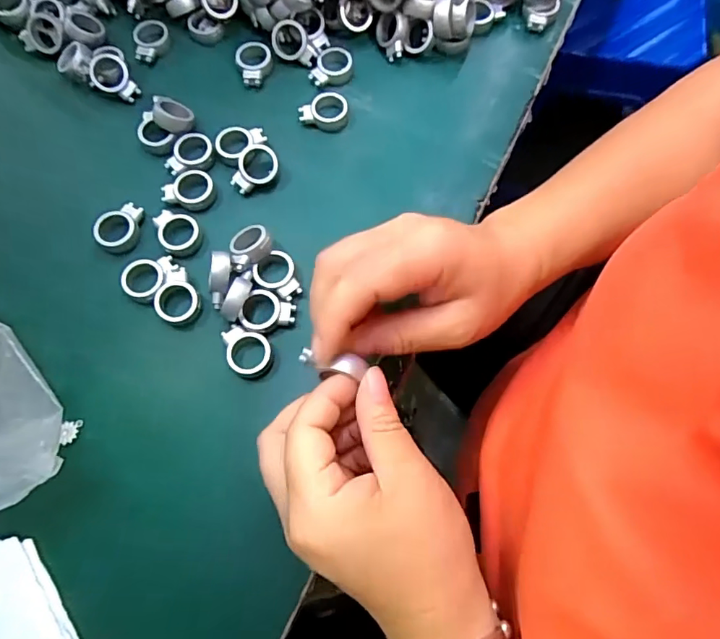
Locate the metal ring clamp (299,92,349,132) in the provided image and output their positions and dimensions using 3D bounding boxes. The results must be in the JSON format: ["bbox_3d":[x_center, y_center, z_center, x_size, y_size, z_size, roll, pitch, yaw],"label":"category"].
[{"bbox_3d":[-0.025,-0.146,0.356,0.033,0.009,0.027,-22,72,-7],"label":"metal ring clamp"}]

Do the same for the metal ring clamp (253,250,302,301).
[{"bbox_3d":[-0.050,-0.026,0.313,0.025,0.011,0.031,-39,75,-12],"label":"metal ring clamp"}]

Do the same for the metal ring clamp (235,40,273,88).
[{"bbox_3d":[-0.077,-0.189,0.372,0.026,0.011,0.034,-17,71,-5],"label":"metal ring clamp"}]

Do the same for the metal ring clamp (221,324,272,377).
[{"bbox_3d":[-0.066,0.018,0.298,0.025,0.012,0.033,-19,72,-6],"label":"metal ring clamp"}]

